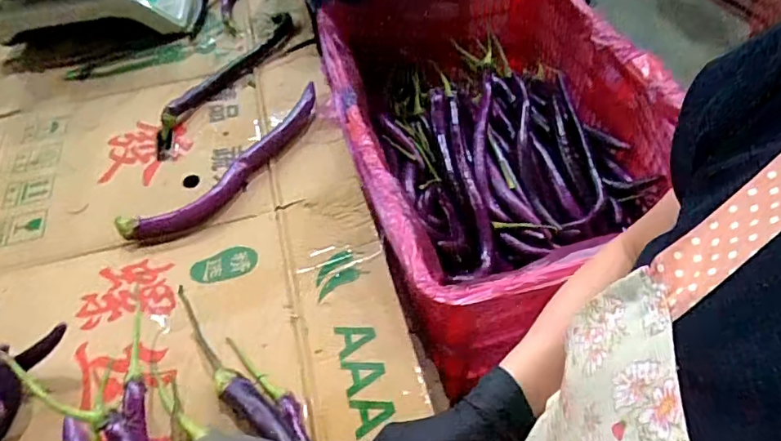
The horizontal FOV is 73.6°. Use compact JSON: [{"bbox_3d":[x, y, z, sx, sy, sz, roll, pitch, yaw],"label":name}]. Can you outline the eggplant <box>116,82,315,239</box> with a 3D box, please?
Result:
[{"bbox_3d":[-0.204,-0.076,0.709,0.067,0.047,0.341,35,61,28],"label":"eggplant"}]

